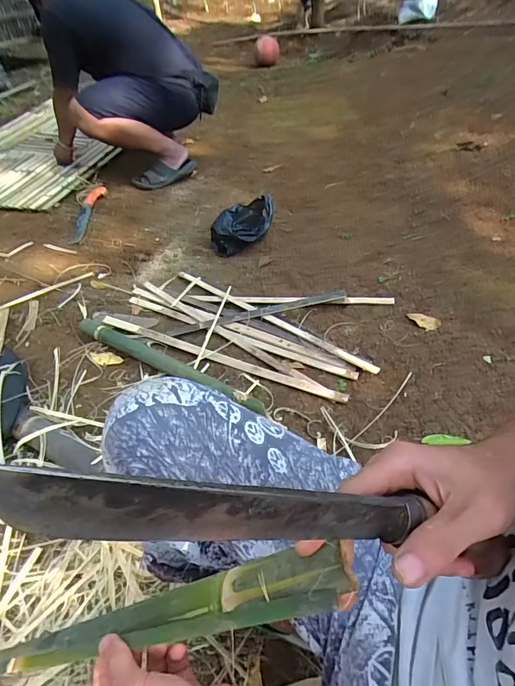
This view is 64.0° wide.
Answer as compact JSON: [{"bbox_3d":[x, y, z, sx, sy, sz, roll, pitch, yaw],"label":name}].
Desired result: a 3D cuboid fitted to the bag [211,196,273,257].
[{"bbox_3d":[-0.053,-0.400,1.403,0.123,0.112,0.246,29,55,30],"label":"bag"}]

